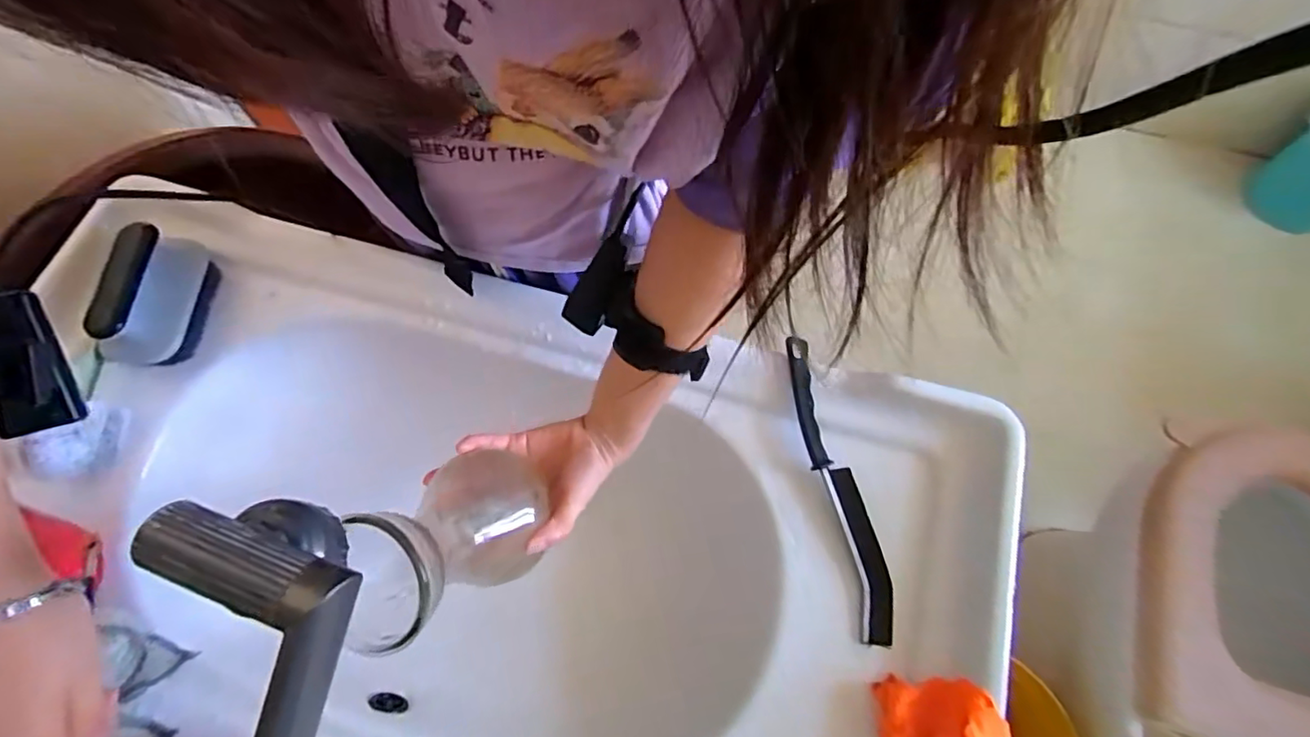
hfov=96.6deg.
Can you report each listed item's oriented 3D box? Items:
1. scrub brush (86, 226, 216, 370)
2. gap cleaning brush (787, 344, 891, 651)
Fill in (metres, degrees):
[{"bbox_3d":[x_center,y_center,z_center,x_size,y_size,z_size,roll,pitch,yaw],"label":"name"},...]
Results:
[{"bbox_3d":[-0.411,-0.055,0.487,0.054,0.071,0.112,4,68,2],"label":"scrub brush"},{"bbox_3d":[0.138,0.085,0.441,0.031,0.029,0.226,-12,68,-4],"label":"gap cleaning brush"}]

